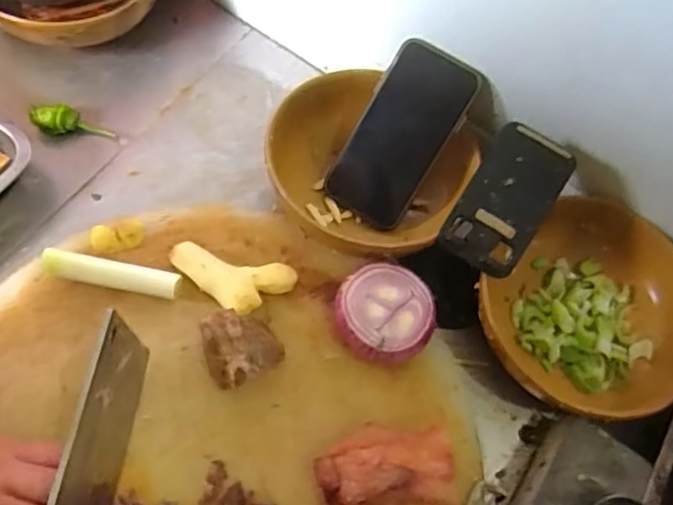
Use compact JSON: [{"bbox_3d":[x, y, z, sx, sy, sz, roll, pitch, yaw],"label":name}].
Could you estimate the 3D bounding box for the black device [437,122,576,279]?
[{"bbox_3d":[0.138,-0.042,0.487,0.064,0.012,0.118,31,93,12],"label":"black device"}]

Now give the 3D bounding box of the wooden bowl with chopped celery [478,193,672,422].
[{"bbox_3d":[0.225,0.050,0.519,0.178,0.054,0.163,3,66,-6],"label":"wooden bowl with chopped celery"}]

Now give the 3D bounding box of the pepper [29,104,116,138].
[{"bbox_3d":[-0.245,-0.121,0.559,0.071,0.019,0.020,11,63,-25],"label":"pepper"}]

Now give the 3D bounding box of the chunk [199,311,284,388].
[{"bbox_3d":[-0.071,0.076,0.468,0.058,0.052,0.052,-6,67,-10],"label":"chunk"}]

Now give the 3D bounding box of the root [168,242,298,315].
[{"bbox_3d":[-0.087,0.025,0.498,0.100,0.026,0.047,13,65,-1],"label":"root"}]

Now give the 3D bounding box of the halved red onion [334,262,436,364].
[{"bbox_3d":[0.040,0.052,0.496,0.077,0.039,0.075,3,66,-6],"label":"halved red onion"}]

